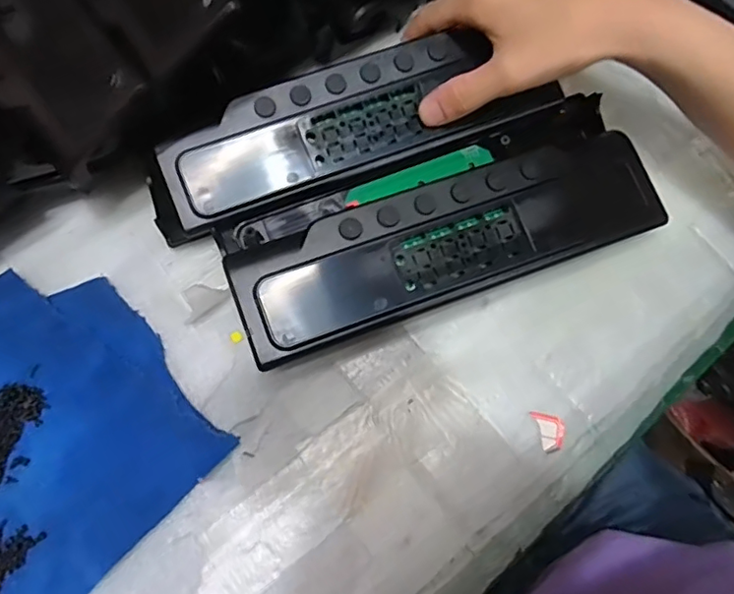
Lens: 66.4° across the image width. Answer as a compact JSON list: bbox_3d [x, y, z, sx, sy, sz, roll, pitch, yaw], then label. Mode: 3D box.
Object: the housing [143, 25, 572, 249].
[{"bbox_3d":[-0.010,-0.106,0.339,0.244,0.020,0.066,-23,93,-8],"label":"housing"}]

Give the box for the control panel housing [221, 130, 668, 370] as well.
[{"bbox_3d":[0.043,-0.028,0.319,0.233,0.039,0.070,-20,72,-9],"label":"control panel housing"}]

